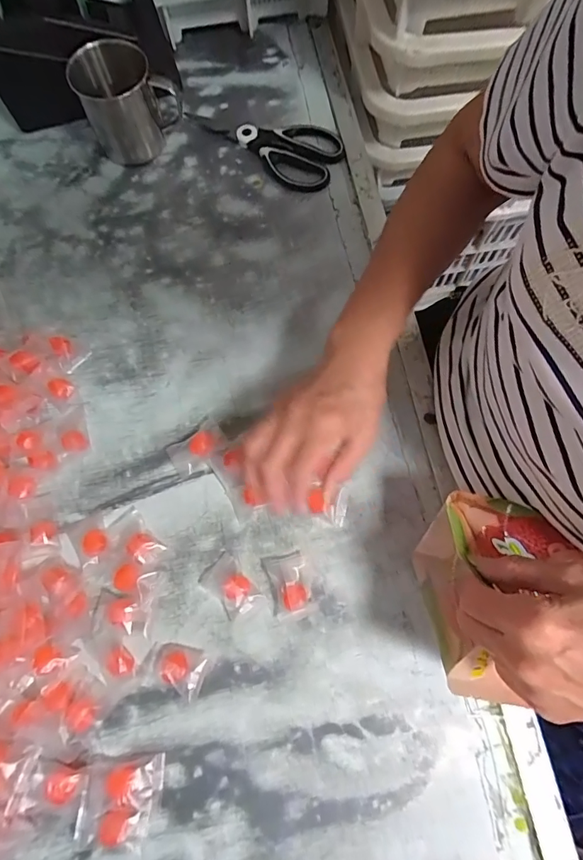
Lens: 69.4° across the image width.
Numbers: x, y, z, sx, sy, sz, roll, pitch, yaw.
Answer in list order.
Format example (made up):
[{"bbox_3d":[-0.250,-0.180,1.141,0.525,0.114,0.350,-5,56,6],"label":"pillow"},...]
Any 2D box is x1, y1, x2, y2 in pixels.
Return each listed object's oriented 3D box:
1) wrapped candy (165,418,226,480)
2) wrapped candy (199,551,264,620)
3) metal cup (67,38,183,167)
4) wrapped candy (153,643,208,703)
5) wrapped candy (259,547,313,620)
[{"bbox_3d":[-0.086,0.017,0.388,0.053,0.013,0.036,-36,75,-8],"label":"wrapped candy"},{"bbox_3d":[-0.052,0.132,0.353,0.051,0.014,0.032,43,79,13],"label":"wrapped candy"},{"bbox_3d":[-0.179,-0.369,0.469,0.102,0.091,0.102,-1,73,2],"label":"metal cup"},{"bbox_3d":[-0.090,0.187,0.335,0.042,0.016,0.030,25,76,9],"label":"wrapped candy"},{"bbox_3d":[-0.004,0.128,0.351,0.033,0.015,0.047,-15,73,-2],"label":"wrapped candy"}]

